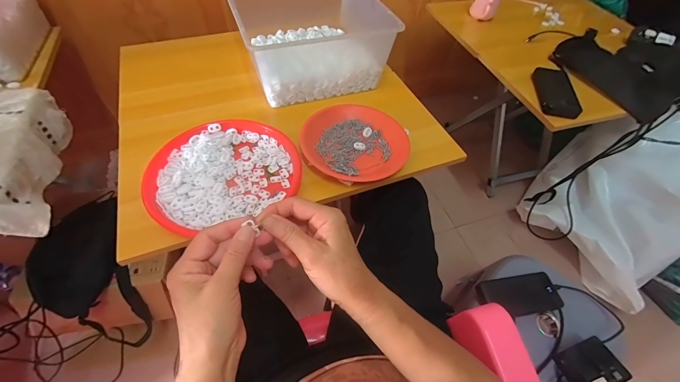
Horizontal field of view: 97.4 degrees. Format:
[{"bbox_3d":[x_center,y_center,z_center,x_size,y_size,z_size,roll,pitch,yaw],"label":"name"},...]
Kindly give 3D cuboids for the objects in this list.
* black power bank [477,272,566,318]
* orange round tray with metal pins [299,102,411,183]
[{"bbox_3d":[0.368,0.216,0.616,0.155,0.016,0.075,-11,71,1],"label":"black power bank"},{"bbox_3d":[0.027,-0.097,0.562,0.193,0.036,0.172,-9,55,-9],"label":"orange round tray with metal pins"}]

